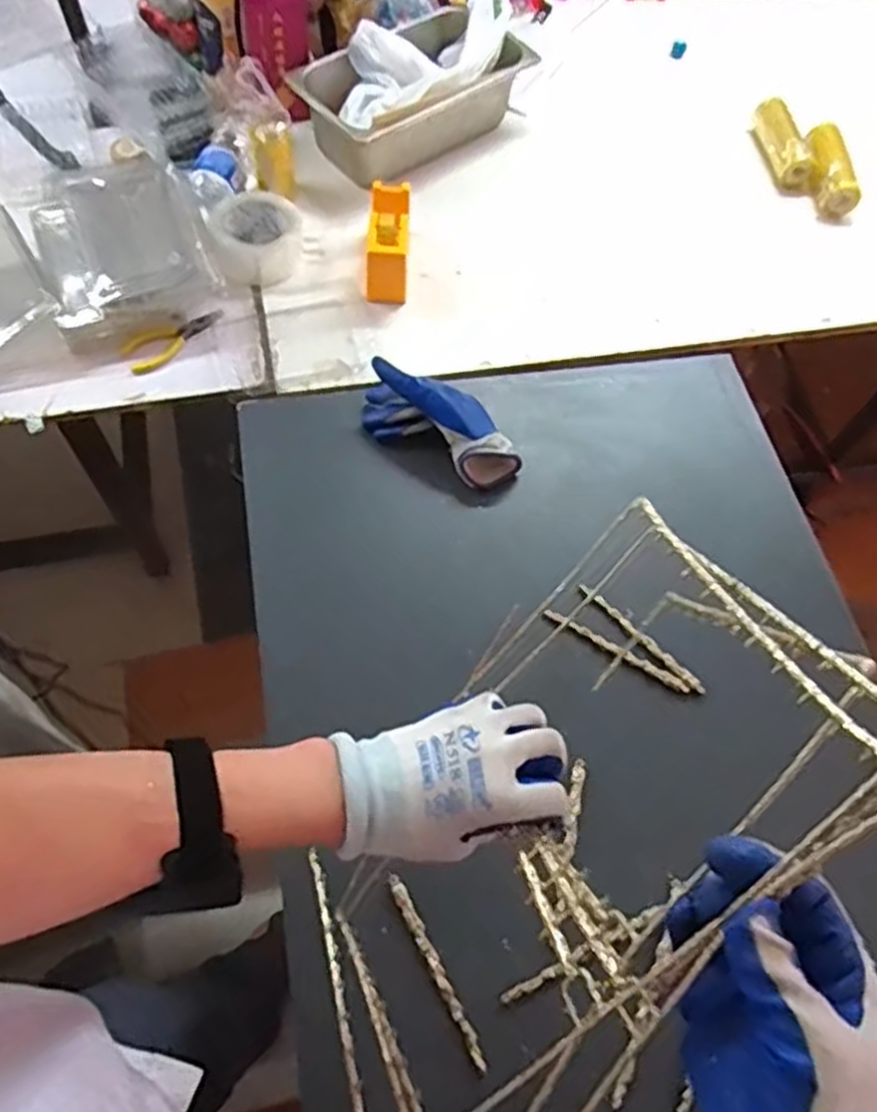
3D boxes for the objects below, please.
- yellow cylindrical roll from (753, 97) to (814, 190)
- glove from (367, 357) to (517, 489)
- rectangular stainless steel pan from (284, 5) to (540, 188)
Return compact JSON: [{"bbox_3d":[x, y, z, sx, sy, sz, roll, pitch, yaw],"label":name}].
[{"bbox_3d":[0.509,-0.612,1.172,0.049,0.054,0.161,-1,63,-5],"label":"yellow cylindrical roll"},{"bbox_3d":[0.002,-0.146,0.864,0.188,0.086,0.082,29,65,11],"label":"glove"},{"bbox_3d":[-0.036,-0.649,1.115,0.188,0.117,0.320,41,68,16],"label":"rectangular stainless steel pan"}]

